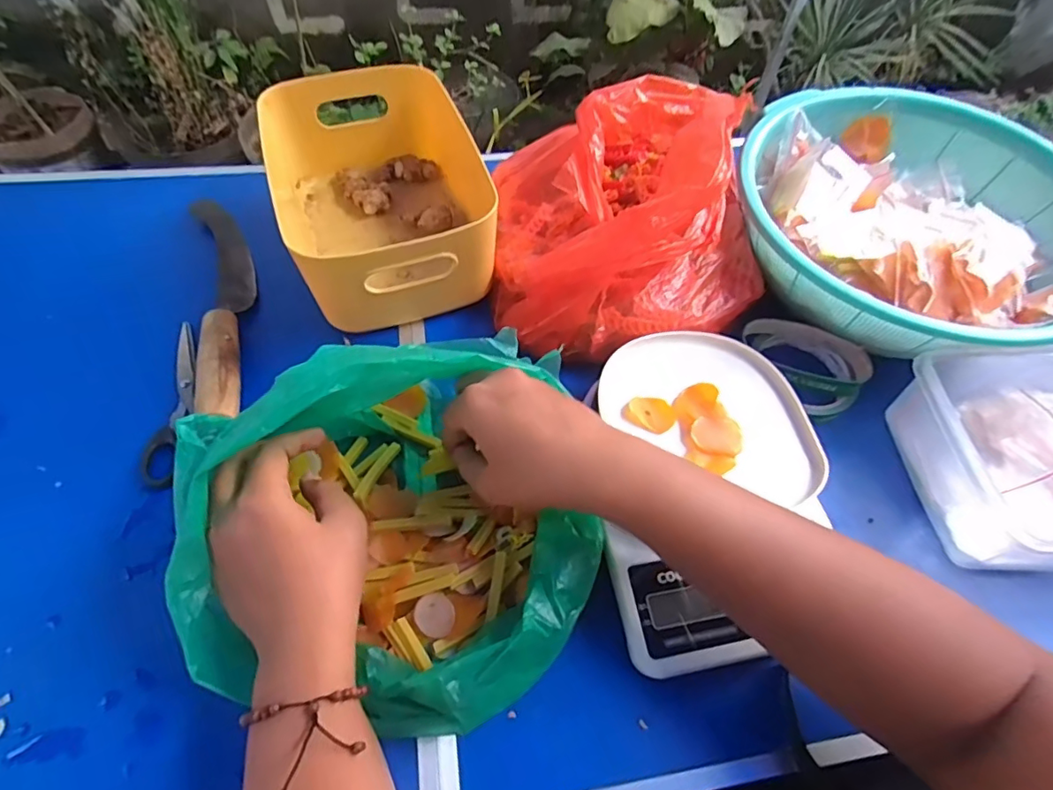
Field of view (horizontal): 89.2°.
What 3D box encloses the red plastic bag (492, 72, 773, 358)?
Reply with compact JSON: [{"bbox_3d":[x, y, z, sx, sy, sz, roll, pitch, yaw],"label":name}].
[{"bbox_3d":[0.078,-0.171,0.457,0.211,0.138,0.235,-6,56,-9],"label":"red plastic bag"}]

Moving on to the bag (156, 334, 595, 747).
[{"bbox_3d":[-0.078,0.073,0.311,0.226,0.116,0.207,-7,56,-9],"label":"bag"}]

